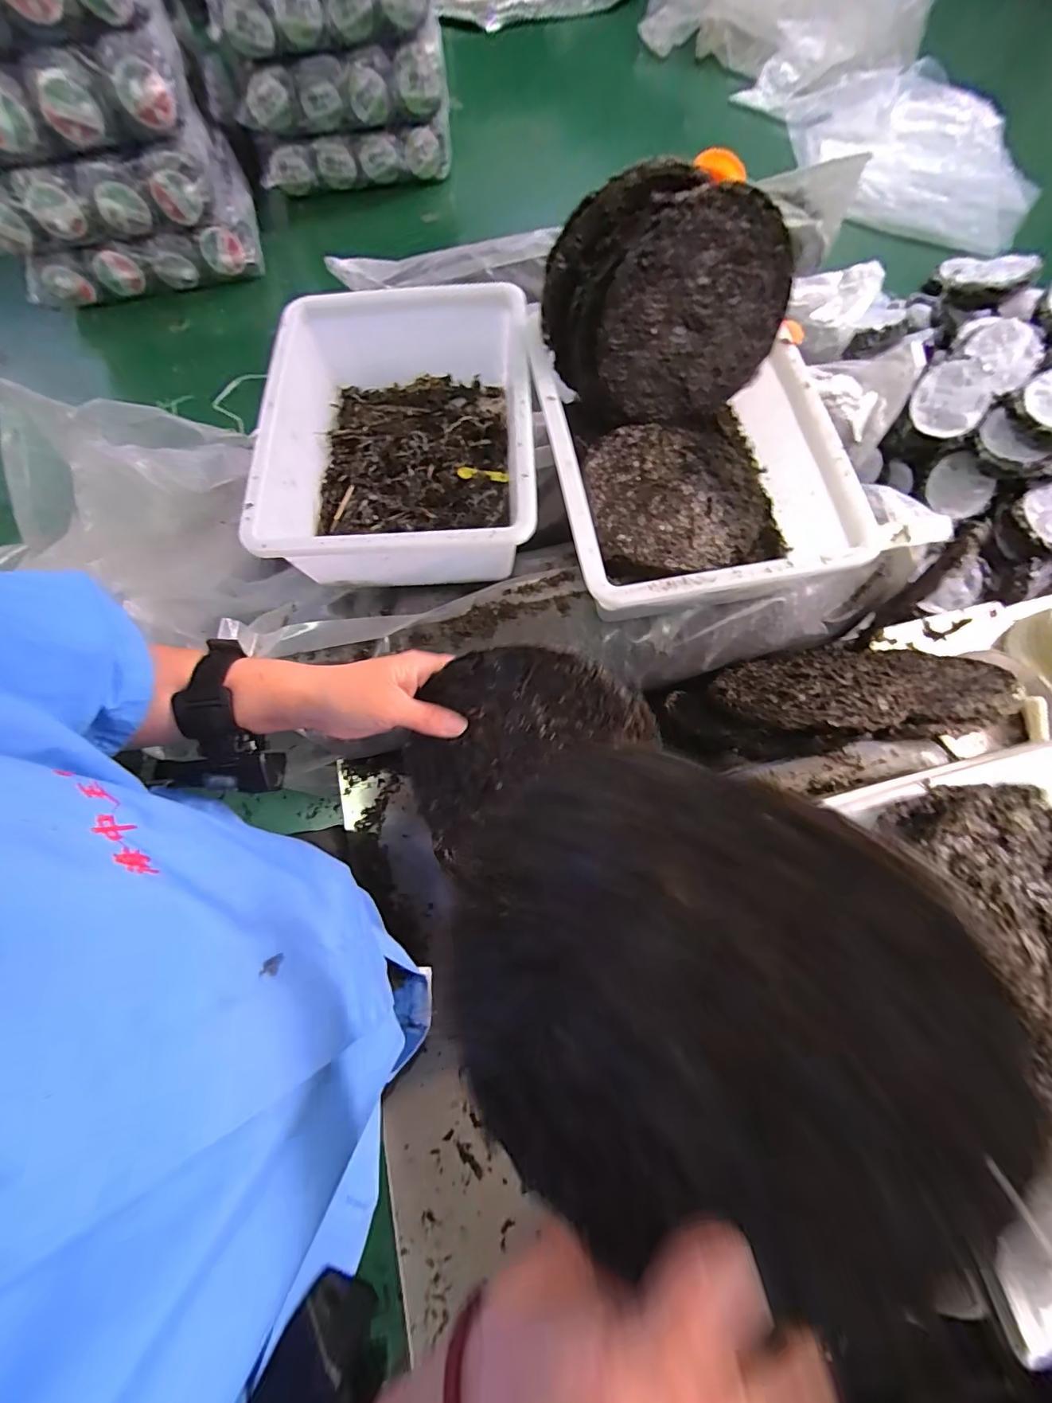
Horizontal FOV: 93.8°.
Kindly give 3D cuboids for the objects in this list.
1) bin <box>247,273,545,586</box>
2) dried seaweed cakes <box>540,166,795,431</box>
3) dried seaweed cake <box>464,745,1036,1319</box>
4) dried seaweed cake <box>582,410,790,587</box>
[{"bbox_3d":[-0.134,-0.291,0.556,0.274,0.115,0.342,-2,73,0],"label":"bin"},{"bbox_3d":[0.146,-0.400,0.506,0.242,0.170,0.114,-11,73,-2],"label":"dried seaweed cakes"},{"bbox_3d":[0.050,0.109,0.176,0.181,0.007,0.176,-11,89,28],"label":"dried seaweed cake"},{"bbox_3d":[0.174,-0.230,0.553,0.215,0.040,0.200,0,73,1],"label":"dried seaweed cake"}]

